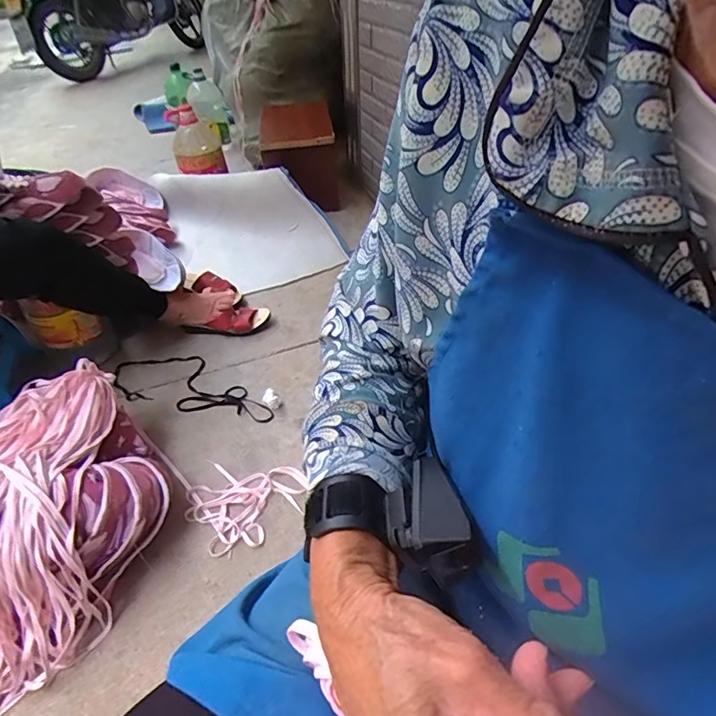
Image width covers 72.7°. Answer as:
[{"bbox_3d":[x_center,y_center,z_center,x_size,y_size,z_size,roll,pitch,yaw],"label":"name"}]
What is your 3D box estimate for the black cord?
[{"bbox_3d":[-0.380,0.056,1.131,0.434,0.021,0.167,8,44,12],"label":"black cord"}]

